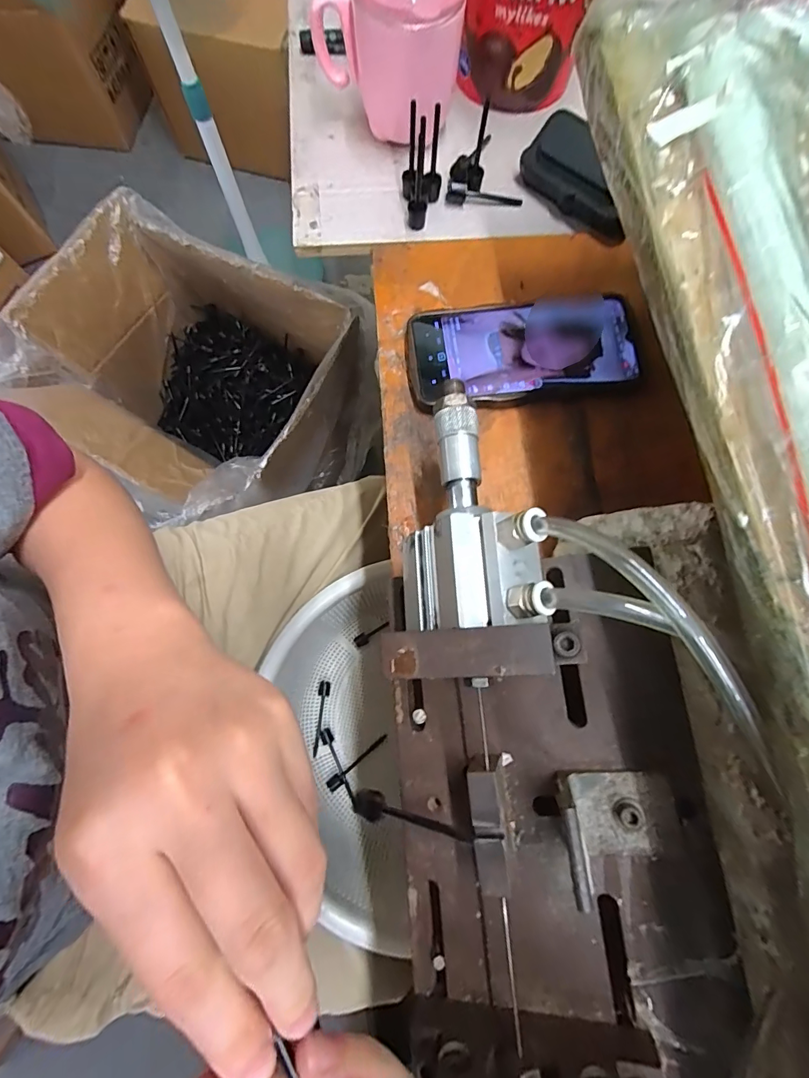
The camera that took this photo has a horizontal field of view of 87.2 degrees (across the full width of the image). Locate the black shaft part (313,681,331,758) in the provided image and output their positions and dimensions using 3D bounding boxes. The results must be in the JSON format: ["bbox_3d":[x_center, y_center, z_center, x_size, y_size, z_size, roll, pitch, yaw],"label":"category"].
[{"bbox_3d":[-0.103,0.221,0.521,0.015,0.013,0.087,3,77,0],"label":"black shaft part"}]

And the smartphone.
[{"bbox_3d":[0.085,-0.138,0.310,0.161,0.011,0.076,-5,77,-2],"label":"smartphone"}]

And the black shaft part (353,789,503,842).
[{"bbox_3d":[0.007,0.143,0.218,0.013,0.093,0.013,7,71,-44],"label":"black shaft part"}]

